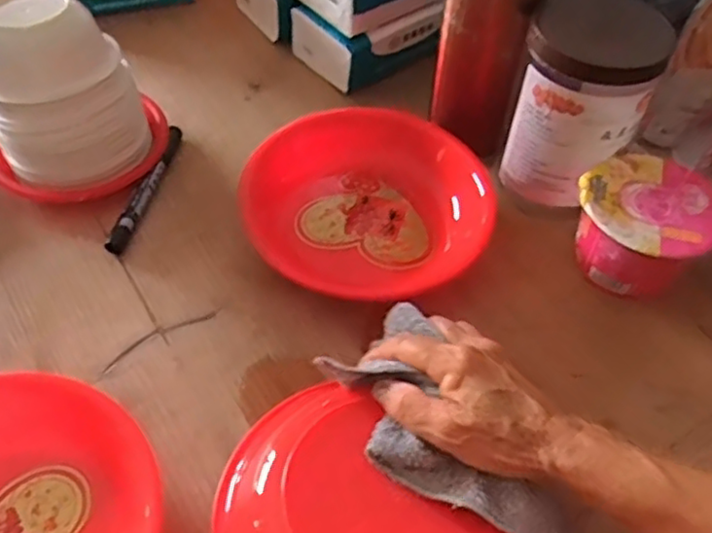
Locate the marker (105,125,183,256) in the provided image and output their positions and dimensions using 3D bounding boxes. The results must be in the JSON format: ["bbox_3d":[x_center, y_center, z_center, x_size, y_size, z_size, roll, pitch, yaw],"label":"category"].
[{"bbox_3d":[-0.171,-0.066,0.554,0.014,0.014,0.137,10,54,5],"label":"marker"}]

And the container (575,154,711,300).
[{"bbox_3d":[0.210,-0.027,0.502,0.095,0.066,0.092,1,53,-2],"label":"container"}]

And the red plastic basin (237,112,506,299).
[{"bbox_3d":[0.012,-0.047,0.520,0.184,0.058,0.154,-23,58,-18],"label":"red plastic basin"}]

